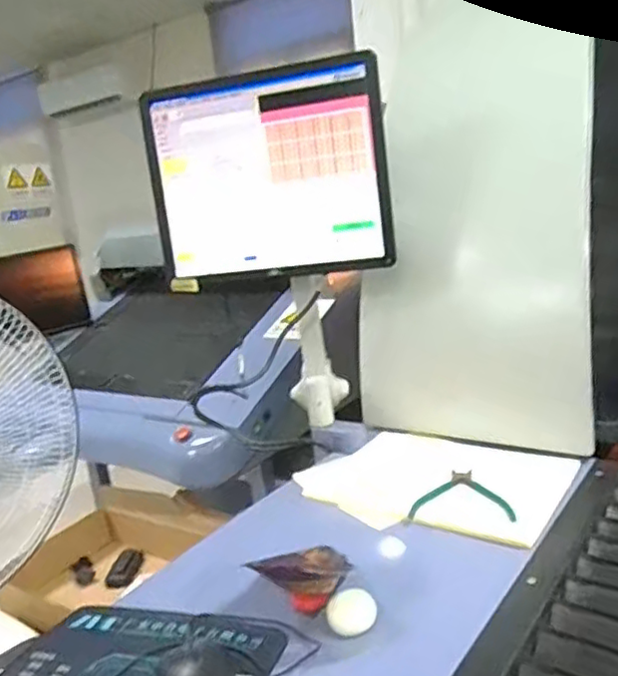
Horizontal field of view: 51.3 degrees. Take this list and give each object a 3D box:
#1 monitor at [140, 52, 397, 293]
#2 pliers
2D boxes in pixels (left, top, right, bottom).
[{"bbox_3d":[-0.067,-0.243,0.976,0.371,0.296,0.048,-4,13,13],"label":"monitor"},{"bbox_3d":[0.188,0.202,0.835,0.127,0.007,0.136,-4,15,6],"label":"pliers"}]

